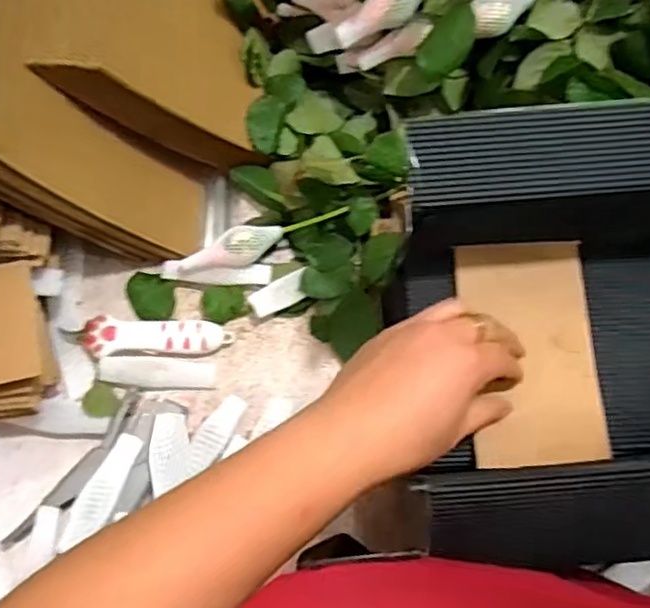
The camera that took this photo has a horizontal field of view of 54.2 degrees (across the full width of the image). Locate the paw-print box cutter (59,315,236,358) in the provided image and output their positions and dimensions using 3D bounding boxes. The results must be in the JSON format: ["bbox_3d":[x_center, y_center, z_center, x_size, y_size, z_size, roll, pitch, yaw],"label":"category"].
[{"bbox_3d":[-0.143,0.028,0.517,0.131,0.009,0.032,4,74,-1],"label":"paw-print box cutter"}]

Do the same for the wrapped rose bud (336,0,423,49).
[{"bbox_3d":[0.047,-0.232,0.508,0.078,0.029,0.026,-29,76,16],"label":"wrapped rose bud"}]

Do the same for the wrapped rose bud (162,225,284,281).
[{"bbox_3d":[-0.085,-0.044,0.519,0.099,0.030,0.032,-7,75,-4],"label":"wrapped rose bud"}]

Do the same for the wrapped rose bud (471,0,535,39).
[{"bbox_3d":[0.139,-0.232,0.506,0.049,0.028,0.032,-10,90,3],"label":"wrapped rose bud"}]

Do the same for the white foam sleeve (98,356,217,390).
[{"bbox_3d":[-0.134,0.054,0.498,0.091,0.013,0.023,2,74,-2],"label":"white foam sleeve"}]

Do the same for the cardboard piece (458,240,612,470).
[{"bbox_3d":[0.127,0.028,0.392,0.079,0.006,0.136,-3,74,-2],"label":"cardboard piece"}]

